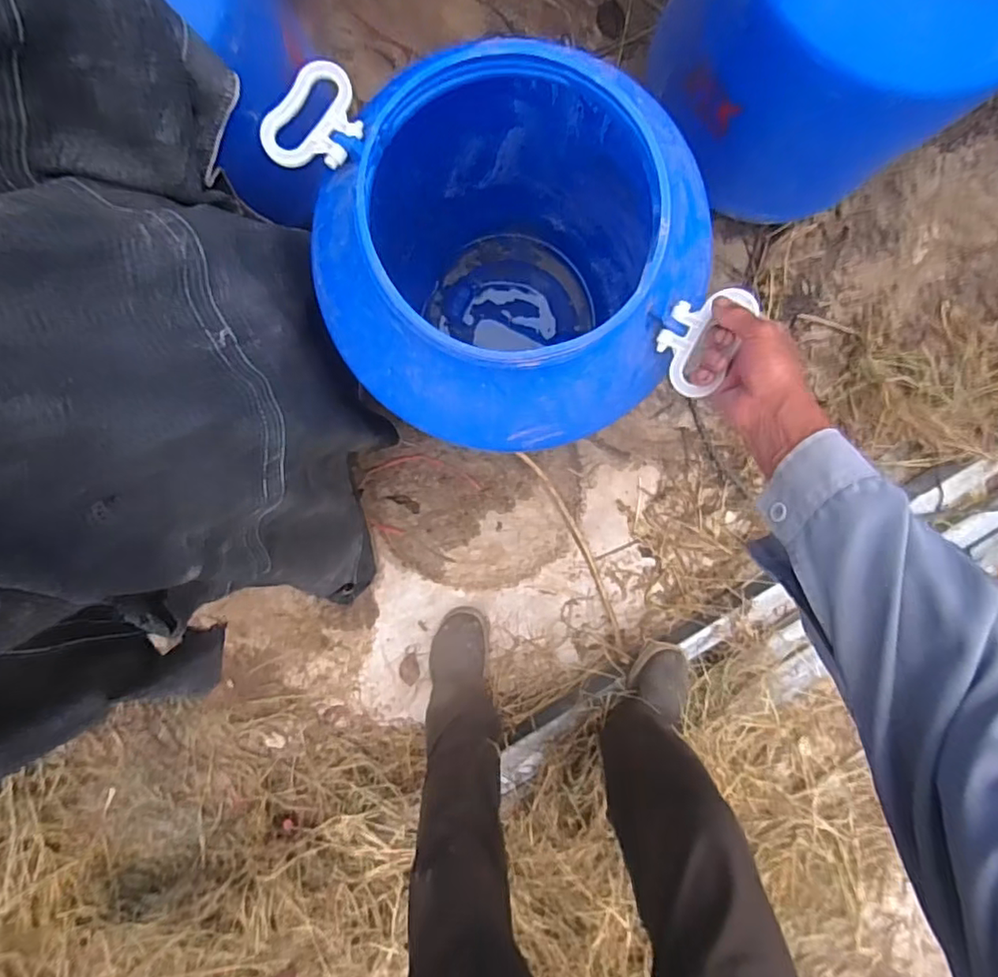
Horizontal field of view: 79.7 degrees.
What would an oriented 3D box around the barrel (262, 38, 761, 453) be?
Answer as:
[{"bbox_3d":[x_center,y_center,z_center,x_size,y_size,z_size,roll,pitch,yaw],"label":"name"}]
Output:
[{"bbox_3d":[0.009,-0.243,0.721,0.357,0.536,0.358,0,97,-1],"label":"barrel"}]

